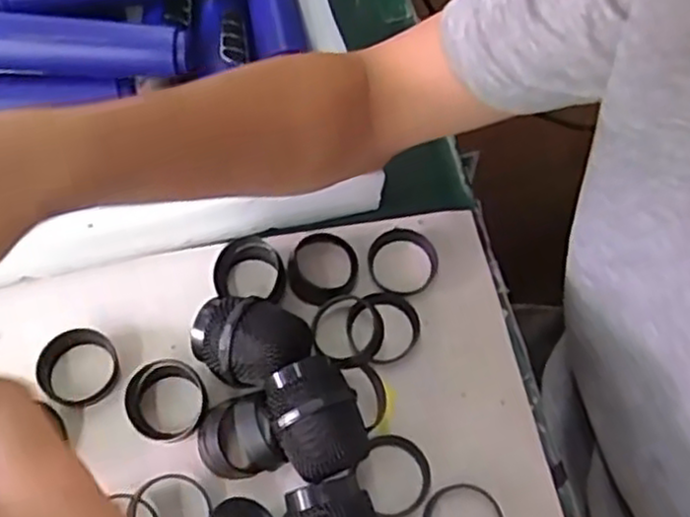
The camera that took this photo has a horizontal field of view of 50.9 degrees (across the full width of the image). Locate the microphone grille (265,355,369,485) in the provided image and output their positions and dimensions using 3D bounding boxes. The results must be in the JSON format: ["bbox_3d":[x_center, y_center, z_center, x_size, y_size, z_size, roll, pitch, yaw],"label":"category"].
[{"bbox_3d":[-0.016,0.088,0.389,0.043,0.054,0.057,-27,65,-15],"label":"microphone grille"}]

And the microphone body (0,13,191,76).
[{"bbox_3d":[-0.190,-0.132,0.448,0.186,0.029,0.028,1,61,-1],"label":"microphone body"}]

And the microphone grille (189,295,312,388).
[{"bbox_3d":[-0.054,0.049,0.408,0.064,0.053,0.049,22,63,10],"label":"microphone grille"}]

